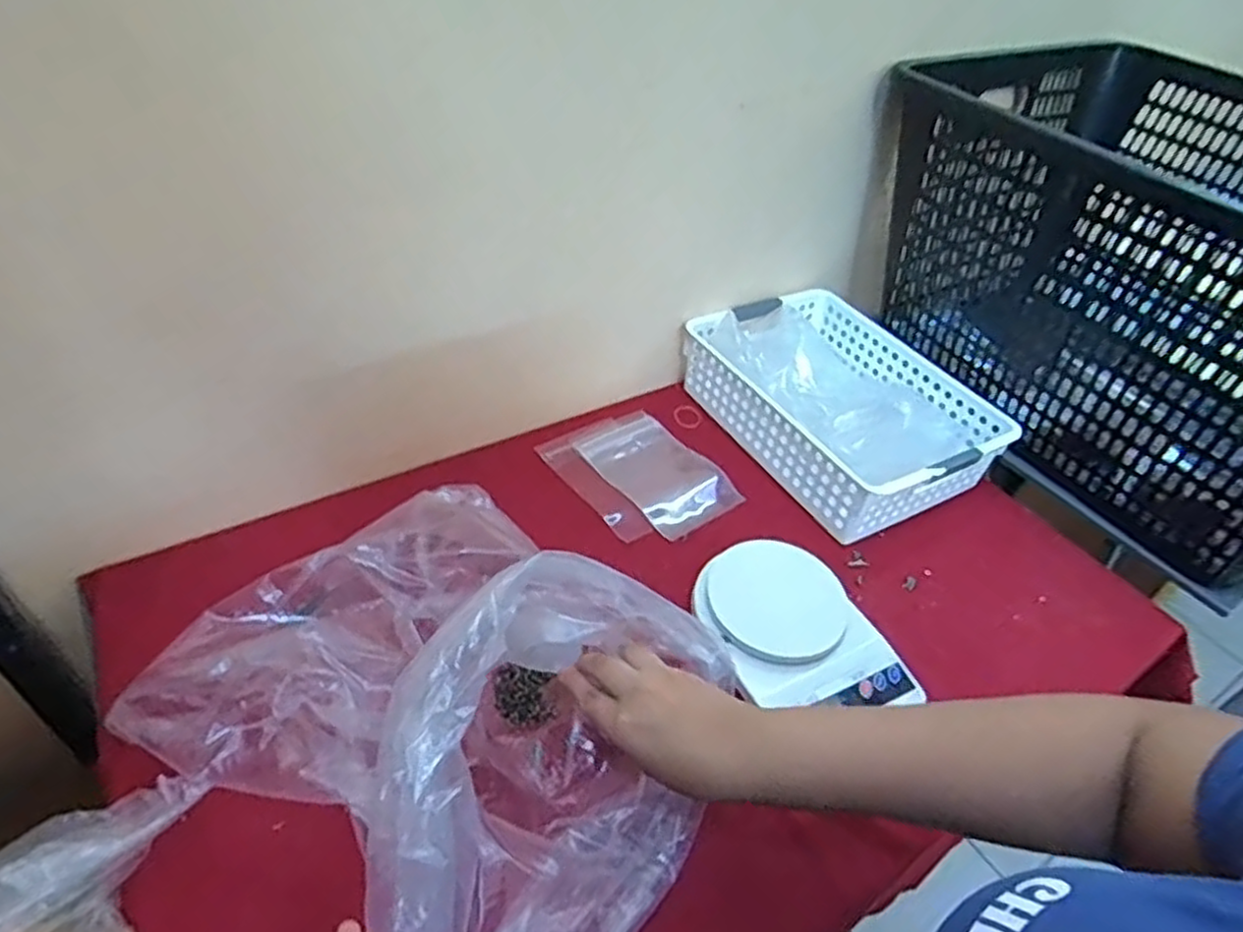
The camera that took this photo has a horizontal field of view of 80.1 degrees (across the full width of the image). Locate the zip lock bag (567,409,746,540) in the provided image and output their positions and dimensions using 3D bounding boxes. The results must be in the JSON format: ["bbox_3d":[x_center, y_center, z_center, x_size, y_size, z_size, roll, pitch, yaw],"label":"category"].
[{"bbox_3d":[0.037,0.000,0.734,0.102,0.015,0.162,-26,53,-30],"label":"zip lock bag"}]

